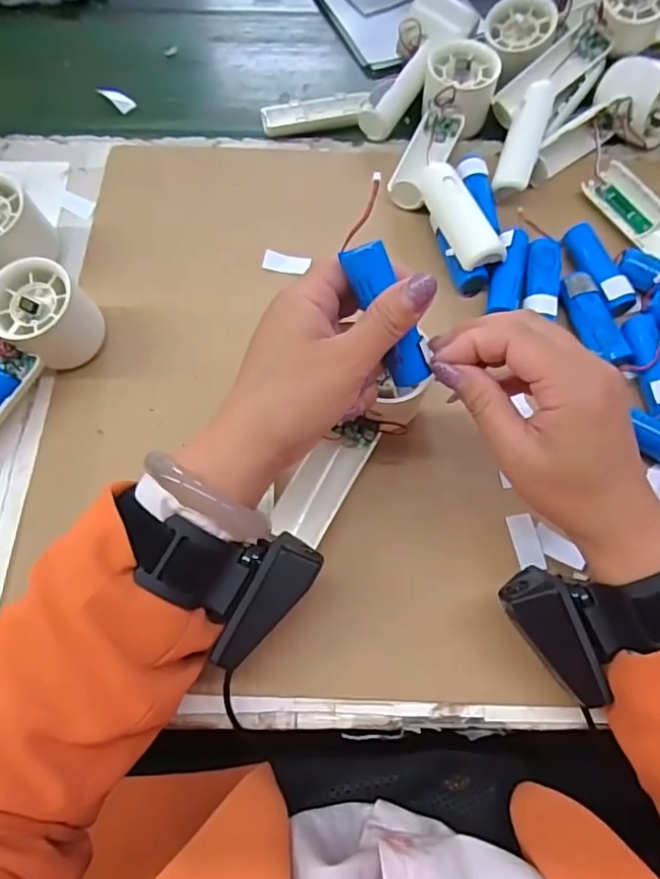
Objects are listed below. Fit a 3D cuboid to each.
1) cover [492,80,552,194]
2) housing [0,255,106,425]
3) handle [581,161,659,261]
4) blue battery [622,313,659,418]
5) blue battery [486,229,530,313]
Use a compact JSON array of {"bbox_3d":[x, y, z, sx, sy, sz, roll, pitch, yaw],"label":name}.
[{"bbox_3d":[0.150,-0.234,0.435,0.025,0.016,0.091,17,84,8],"label":"cover"},{"bbox_3d":[-0.216,-0.046,0.366,0.054,0.056,0.147,33,72,13],"label":"housing"},{"bbox_3d":[0.235,-0.169,0.428,0.032,0.017,0.096,-28,70,-10],"label":"handle"},{"bbox_3d":[0.218,-0.052,0.382,0.025,0.021,0.072,-7,68,-2],"label":"blue battery"},{"bbox_3d":[0.129,-0.119,0.407,0.024,0.023,0.068,11,68,6],"label":"blue battery"}]

